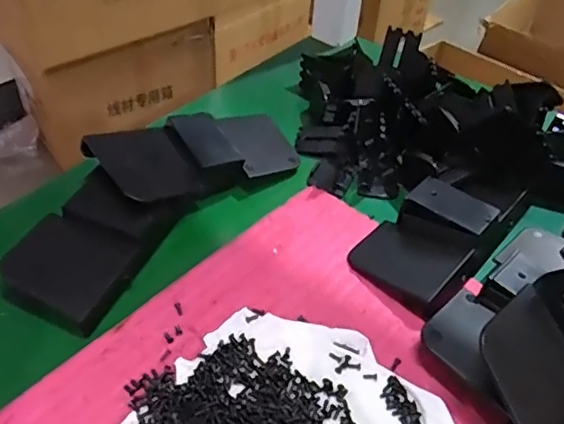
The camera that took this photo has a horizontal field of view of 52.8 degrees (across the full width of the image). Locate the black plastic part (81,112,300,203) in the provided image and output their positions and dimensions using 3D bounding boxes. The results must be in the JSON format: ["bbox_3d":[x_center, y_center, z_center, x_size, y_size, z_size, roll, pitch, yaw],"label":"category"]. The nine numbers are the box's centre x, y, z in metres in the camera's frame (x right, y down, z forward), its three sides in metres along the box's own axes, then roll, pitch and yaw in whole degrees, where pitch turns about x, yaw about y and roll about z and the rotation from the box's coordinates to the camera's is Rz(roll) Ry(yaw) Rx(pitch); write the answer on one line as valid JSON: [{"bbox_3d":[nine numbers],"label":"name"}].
[{"bbox_3d":[-0.060,-0.046,0.443,0.159,0.042,0.075,-27,51,-29],"label":"black plastic part"}]

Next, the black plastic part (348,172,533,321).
[{"bbox_3d":[0.119,0.004,0.407,0.074,0.030,0.146,33,50,28],"label":"black plastic part"}]

